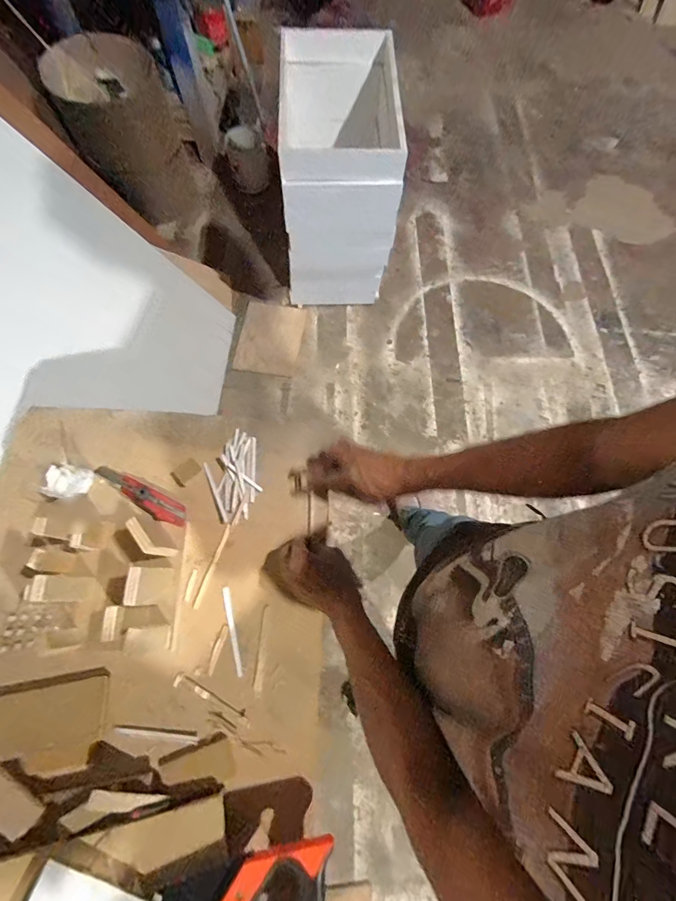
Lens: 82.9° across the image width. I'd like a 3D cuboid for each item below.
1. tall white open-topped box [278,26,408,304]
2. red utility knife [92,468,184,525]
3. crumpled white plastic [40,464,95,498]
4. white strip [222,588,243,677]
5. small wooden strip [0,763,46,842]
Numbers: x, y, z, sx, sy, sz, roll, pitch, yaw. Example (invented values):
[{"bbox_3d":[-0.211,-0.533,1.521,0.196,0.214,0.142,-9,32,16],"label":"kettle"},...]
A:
[{"bbox_3d":[0.002,-1.067,1.508,0.406,0.601,0.728,-1,71,-1],"label":"tall white open-topped box"},{"bbox_3d":[-0.308,0.065,0.591,0.173,0.024,0.036,28,73,9],"label":"red utility knife"},{"bbox_3d":[-0.417,0.048,0.590,0.052,0.031,0.053,12,71,4],"label":"crumpled white plastic"},{"bbox_3d":[-0.148,0.251,0.534,0.010,0.004,0.116,-14,69,-5],"label":"white strip"},{"bbox_3d":[-0.386,0.401,0.441,0.092,0.012,0.039,31,73,10],"label":"small wooden strip"}]

